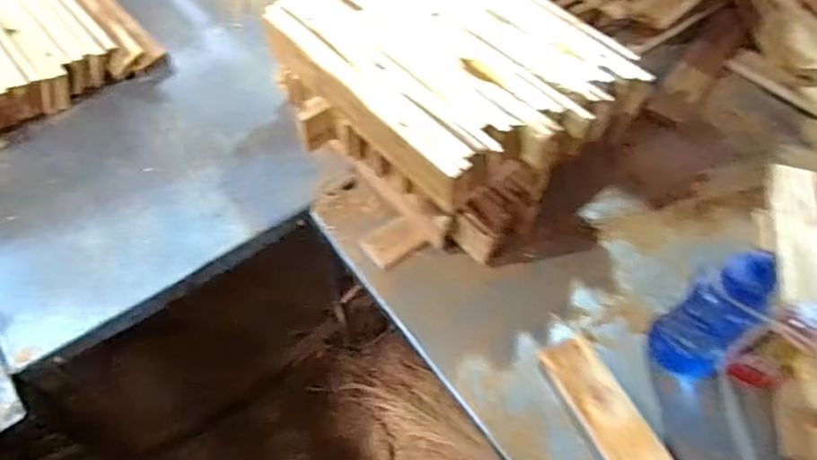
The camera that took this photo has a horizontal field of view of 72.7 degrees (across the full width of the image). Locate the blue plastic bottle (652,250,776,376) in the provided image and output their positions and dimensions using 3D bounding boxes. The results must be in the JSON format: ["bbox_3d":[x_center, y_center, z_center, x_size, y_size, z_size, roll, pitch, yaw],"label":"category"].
[{"bbox_3d":[0.425,0.122,0.773,0.076,0.253,0.106,-28,62,-20],"label":"blue plastic bottle"}]

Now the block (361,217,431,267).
[{"bbox_3d":[-0.025,0.016,0.970,0.109,0.013,0.069,-31,63,-22],"label":"block"}]

